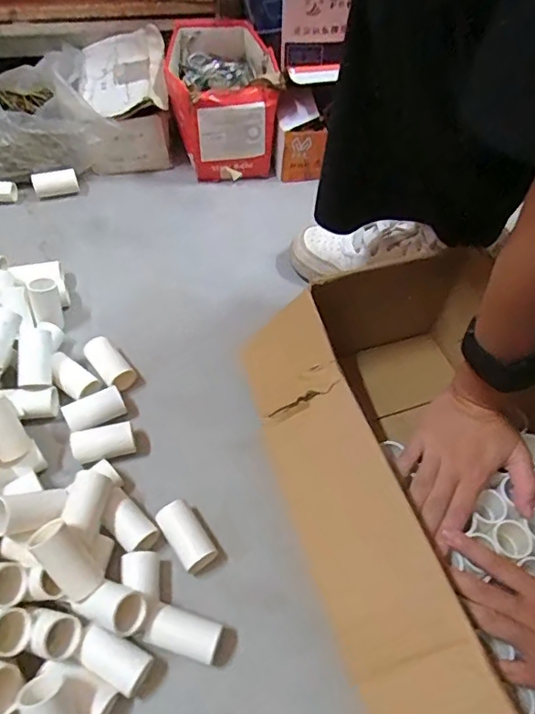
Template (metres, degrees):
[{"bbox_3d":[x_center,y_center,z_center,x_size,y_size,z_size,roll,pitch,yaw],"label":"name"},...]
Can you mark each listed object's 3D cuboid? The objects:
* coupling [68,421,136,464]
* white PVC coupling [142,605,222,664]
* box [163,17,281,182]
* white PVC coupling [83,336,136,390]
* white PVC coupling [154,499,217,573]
[{"bbox_3d":[-0.152,0.081,0.495,0.054,0.025,0.030,-16,57,-15],"label":"coupling"},{"bbox_3d":[-0.063,0.208,0.399,0.053,0.029,0.027,15,54,6],"label":"white PVC coupling"},{"bbox_3d":[-0.066,-0.352,0.746,0.140,0.140,0.180,-7,55,-9],"label":"box"},{"bbox_3d":[-0.161,0.009,0.543,0.029,0.029,0.058,-34,63,-25],"label":"white PVC coupling"},{"bbox_3d":[-0.068,0.151,0.445,0.029,0.032,0.055,-29,61,-23],"label":"white PVC coupling"}]

